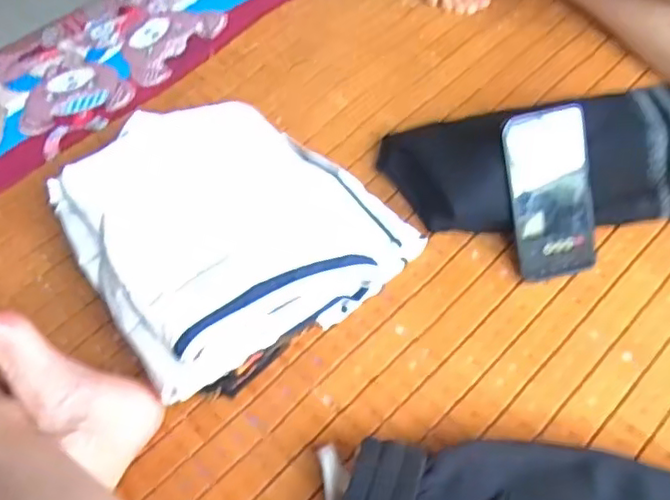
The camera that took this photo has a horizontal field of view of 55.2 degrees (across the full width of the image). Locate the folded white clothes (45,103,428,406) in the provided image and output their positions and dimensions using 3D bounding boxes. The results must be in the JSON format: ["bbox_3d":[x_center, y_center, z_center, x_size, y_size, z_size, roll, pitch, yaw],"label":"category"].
[{"bbox_3d":[-0.105,-0.033,0.661,0.301,0.107,0.293,-34,58,-18],"label":"folded white clothes"}]

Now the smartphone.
[{"bbox_3d":[0.212,-0.054,0.628,0.083,0.163,0.010,-13,12,-5],"label":"smartphone"}]

